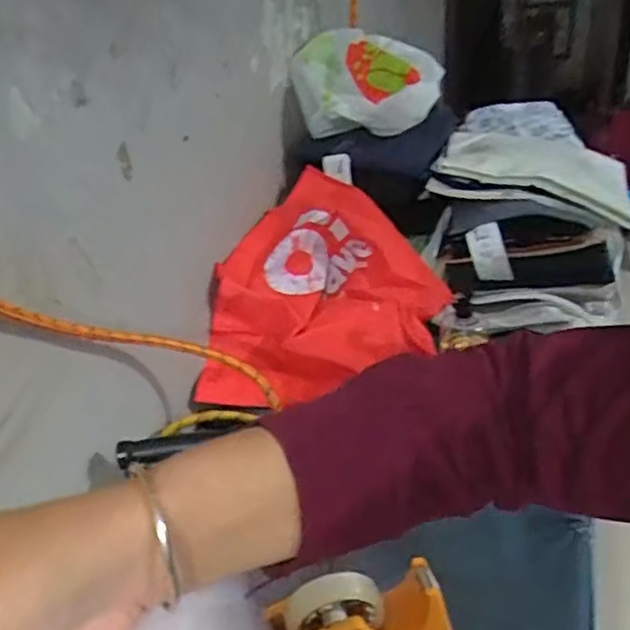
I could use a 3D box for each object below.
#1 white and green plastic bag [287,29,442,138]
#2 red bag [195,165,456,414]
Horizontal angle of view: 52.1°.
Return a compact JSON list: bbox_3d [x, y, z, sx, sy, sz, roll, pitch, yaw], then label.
[{"bbox_3d":[0.101,-0.451,1.272,0.144,0.180,0.293,-31,40,-33],"label":"white and green plastic bag"},{"bbox_3d":[0.047,-0.053,1.148,0.317,0.208,0.485,9,36,23],"label":"red bag"}]

